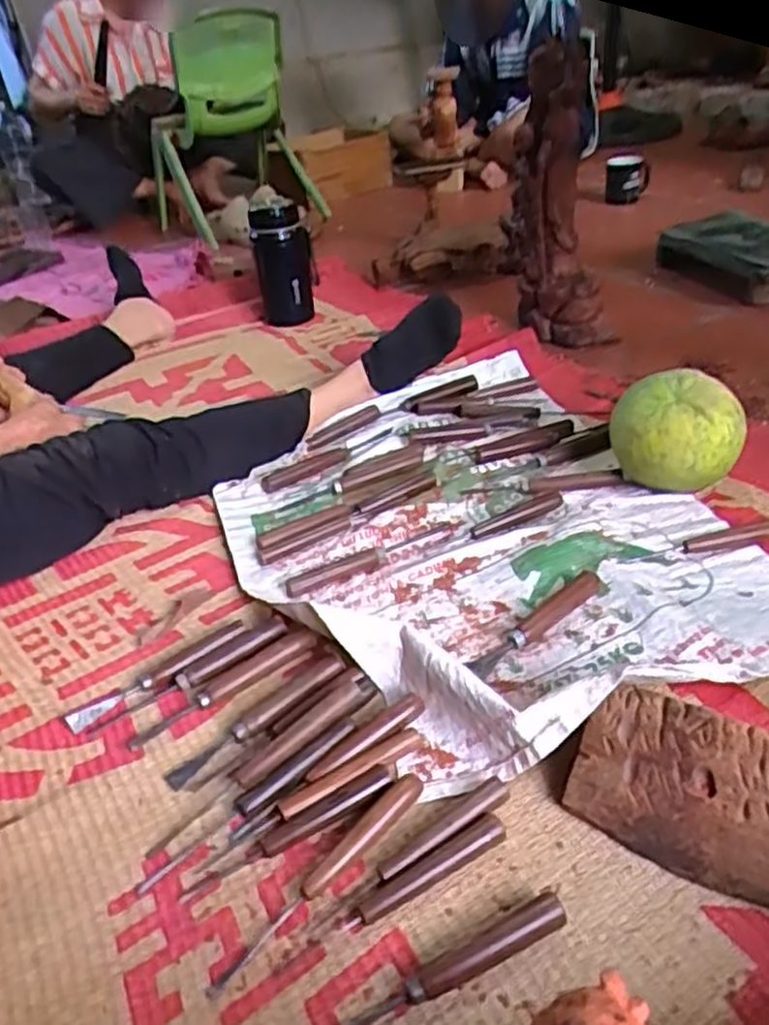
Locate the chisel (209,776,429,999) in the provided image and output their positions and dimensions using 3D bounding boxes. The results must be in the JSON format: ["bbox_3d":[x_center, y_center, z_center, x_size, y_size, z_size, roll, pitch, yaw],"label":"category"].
[{"bbox_3d":[-0.041,0.245,0.512,0.017,0.014,0.188,25,46,38],"label":"chisel"}]

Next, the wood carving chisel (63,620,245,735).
[{"bbox_3d":[-0.205,0.146,0.687,0.171,0.013,0.024,-27,39,-25],"label":"wood carving chisel"}]

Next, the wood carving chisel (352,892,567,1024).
[{"bbox_3d":[0.030,0.277,0.452,0.174,0.020,0.021,-18,35,-14],"label":"wood carving chisel"}]

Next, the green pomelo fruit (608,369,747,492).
[{"bbox_3d":[0.312,-0.081,0.823,0.103,0.121,0.119,-23,37,-21],"label":"green pomelo fruit"}]

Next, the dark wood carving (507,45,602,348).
[{"bbox_3d":[0.265,-0.478,1.162,0.131,0.406,0.136,0,35,11],"label":"dark wood carving"}]

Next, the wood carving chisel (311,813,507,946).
[{"bbox_3d":[0.018,0.244,0.502,0.142,0.017,0.014,-22,37,-19],"label":"wood carving chisel"}]

